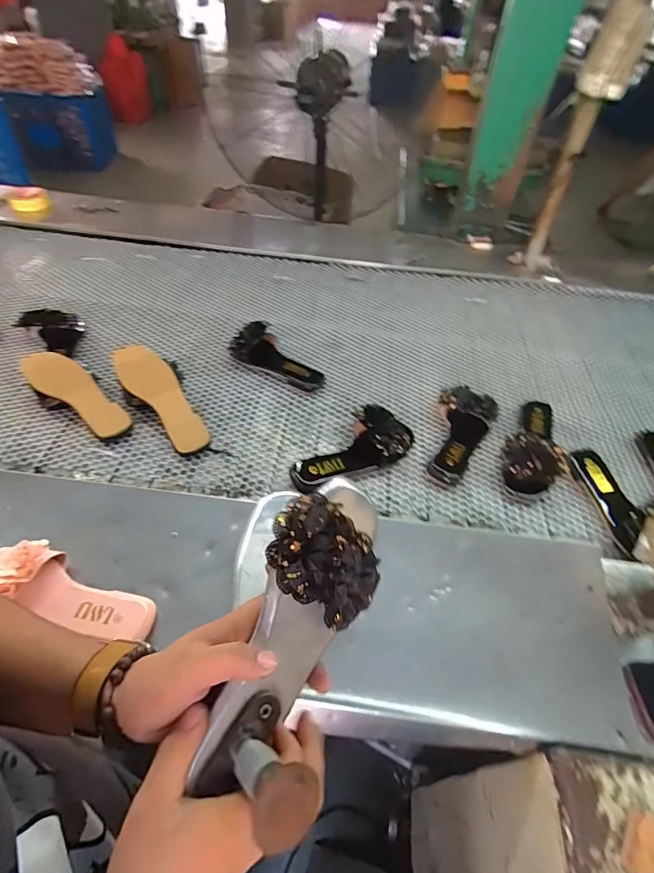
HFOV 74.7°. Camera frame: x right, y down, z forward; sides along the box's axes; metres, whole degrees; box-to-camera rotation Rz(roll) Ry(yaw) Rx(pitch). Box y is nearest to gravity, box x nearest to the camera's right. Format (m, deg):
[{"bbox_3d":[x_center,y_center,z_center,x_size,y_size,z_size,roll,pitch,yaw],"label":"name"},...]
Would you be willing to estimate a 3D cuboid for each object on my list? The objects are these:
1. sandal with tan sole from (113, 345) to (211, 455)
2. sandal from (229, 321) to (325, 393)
[{"bbox_3d":[-0.294,-0.062,0.777,0.079,0.093,0.220,-37,88,-28],"label":"sandal with tan sole"},{"bbox_3d":[-0.103,-0.159,0.880,0.213,0.067,0.080,31,55,21],"label":"sandal"}]

